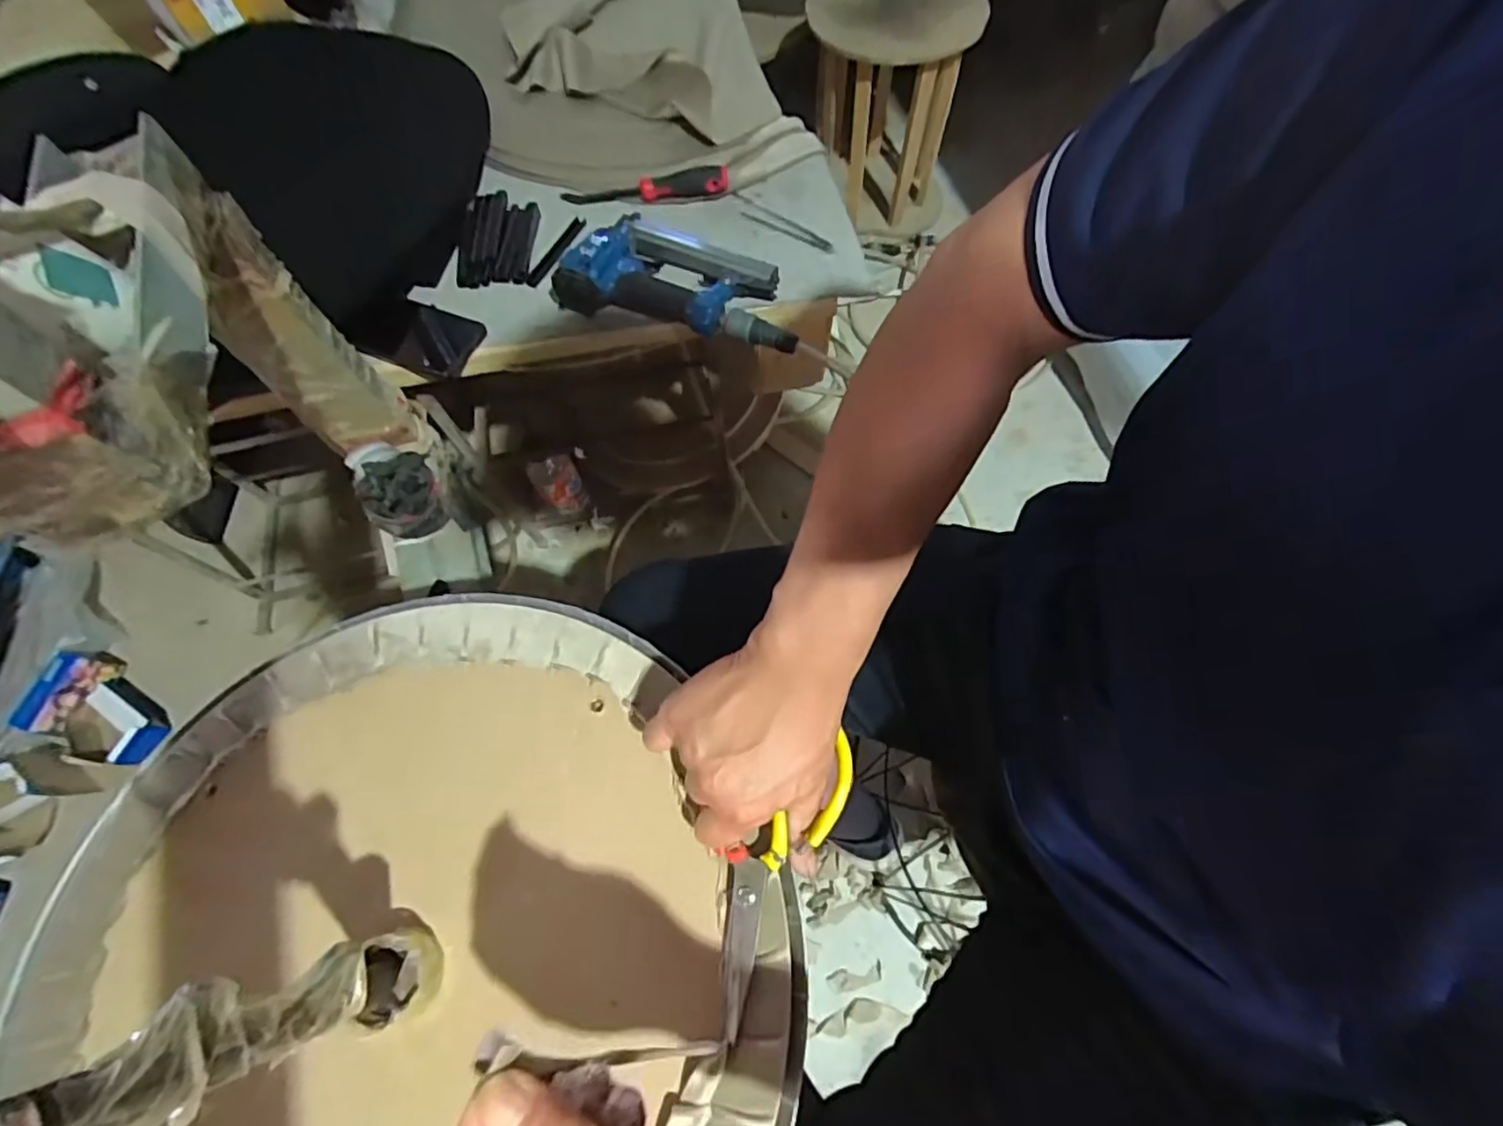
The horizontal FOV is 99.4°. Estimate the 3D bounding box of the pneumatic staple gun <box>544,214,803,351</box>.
[{"bbox_3d":[-0.069,-0.298,0.667,0.265,0.055,0.124,16,68,9],"label":"pneumatic staple gun"}]

